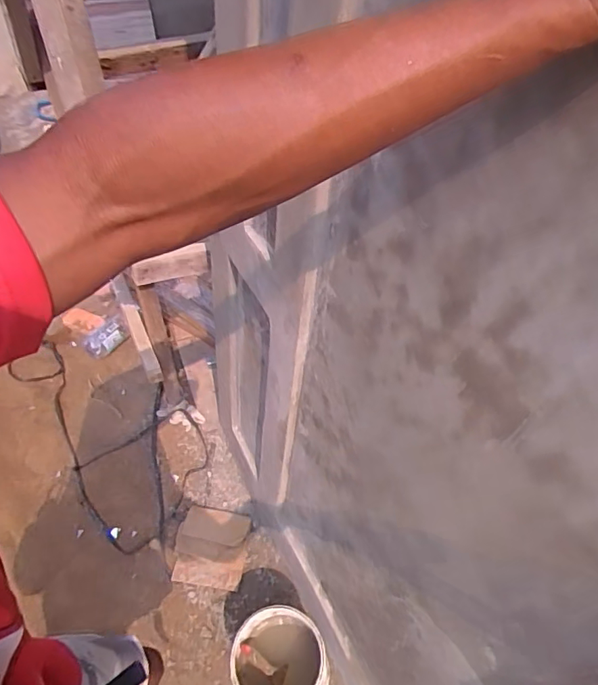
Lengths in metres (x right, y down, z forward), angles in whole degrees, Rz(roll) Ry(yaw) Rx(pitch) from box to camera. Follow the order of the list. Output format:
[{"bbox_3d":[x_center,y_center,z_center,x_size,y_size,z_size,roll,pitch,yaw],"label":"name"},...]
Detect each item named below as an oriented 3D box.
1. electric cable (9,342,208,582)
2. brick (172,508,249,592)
[{"bbox_3d":[-0.502,0.235,1.402,0.341,0.042,0.802,-34,63,-24],"label":"electric cable"},{"bbox_3d":[-0.214,0.498,1.227,0.168,0.029,0.175,7,57,4],"label":"brick"}]

